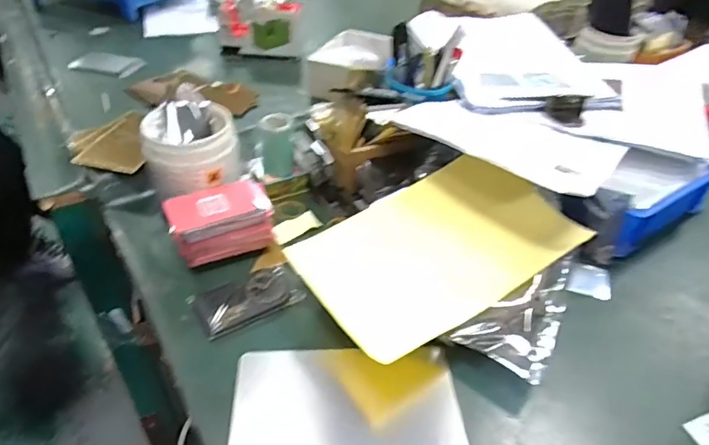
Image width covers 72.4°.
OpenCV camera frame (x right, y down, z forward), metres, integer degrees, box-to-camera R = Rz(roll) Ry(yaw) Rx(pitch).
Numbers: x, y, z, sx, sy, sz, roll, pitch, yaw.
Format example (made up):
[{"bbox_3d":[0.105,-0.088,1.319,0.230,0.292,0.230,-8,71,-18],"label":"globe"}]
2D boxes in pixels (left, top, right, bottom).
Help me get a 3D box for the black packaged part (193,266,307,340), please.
[{"bbox_3d":[-0.102,0.071,0.457,0.093,0.014,0.048,-20,46,-25],"label":"black packaged part"}]

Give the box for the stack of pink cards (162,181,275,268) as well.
[{"bbox_3d":[-0.139,-0.002,0.500,0.099,0.047,0.061,-14,43,-19],"label":"stack of pink cards"}]

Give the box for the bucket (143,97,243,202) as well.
[{"bbox_3d":[-0.175,-0.075,0.530,0.095,0.093,0.097,-10,42,-16],"label":"bucket"}]

